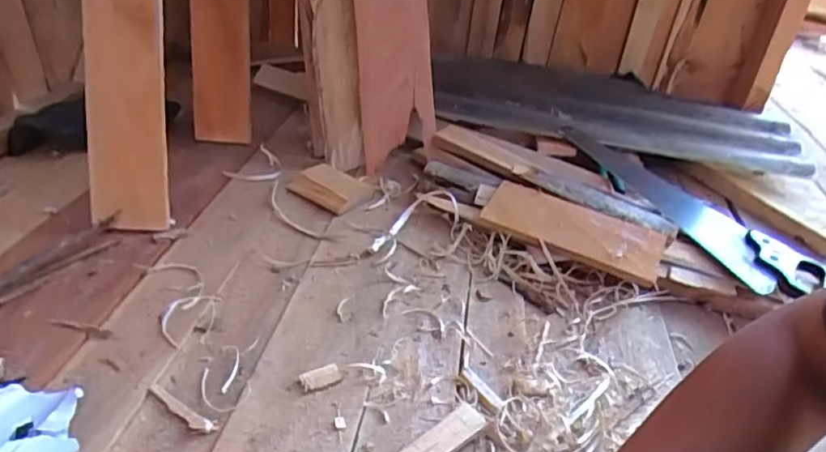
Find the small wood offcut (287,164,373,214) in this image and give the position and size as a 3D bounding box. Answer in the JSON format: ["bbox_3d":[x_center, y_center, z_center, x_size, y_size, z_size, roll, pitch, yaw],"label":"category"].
[{"bbox_3d":[-0.129,-0.063,0.937,0.121,0.024,0.086,26,36,27],"label":"small wood offcut"}]

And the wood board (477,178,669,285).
[{"bbox_3d":[0.218,0.002,0.821,0.237,0.030,0.095,19,34,18],"label":"wood board"}]

